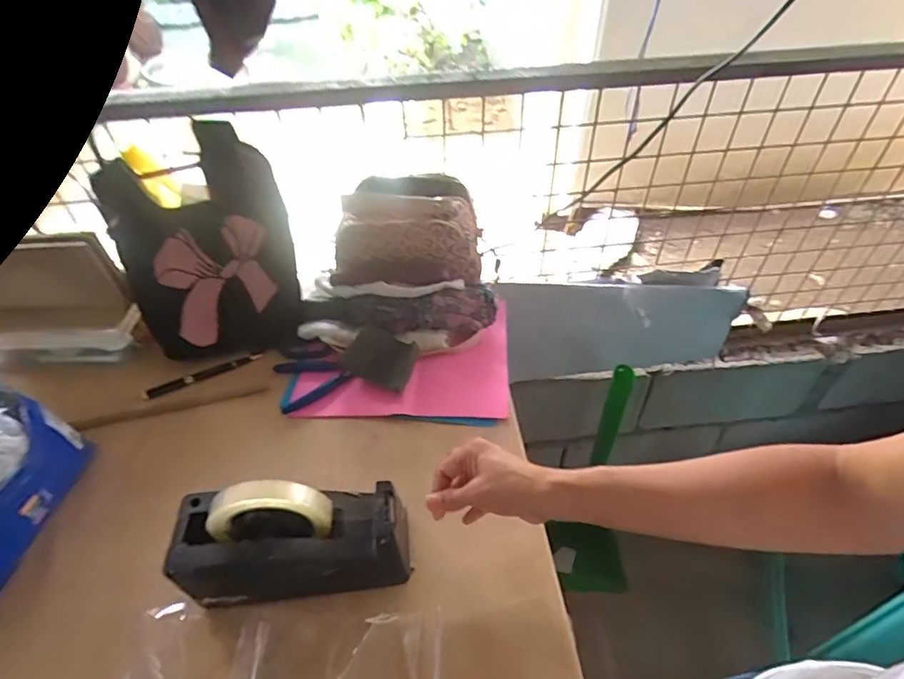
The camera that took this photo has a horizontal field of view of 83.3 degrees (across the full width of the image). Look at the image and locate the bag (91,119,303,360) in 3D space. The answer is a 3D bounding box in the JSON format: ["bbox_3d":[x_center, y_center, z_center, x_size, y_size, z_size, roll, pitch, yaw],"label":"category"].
[{"bbox_3d":[-0.331,-0.120,0.689,0.218,0.287,0.070,-13,6,-6],"label":"bag"}]

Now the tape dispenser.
[{"bbox_3d":[-0.142,0.178,0.458,0.193,0.135,0.077,-5,46,-4],"label":"tape dispenser"}]

